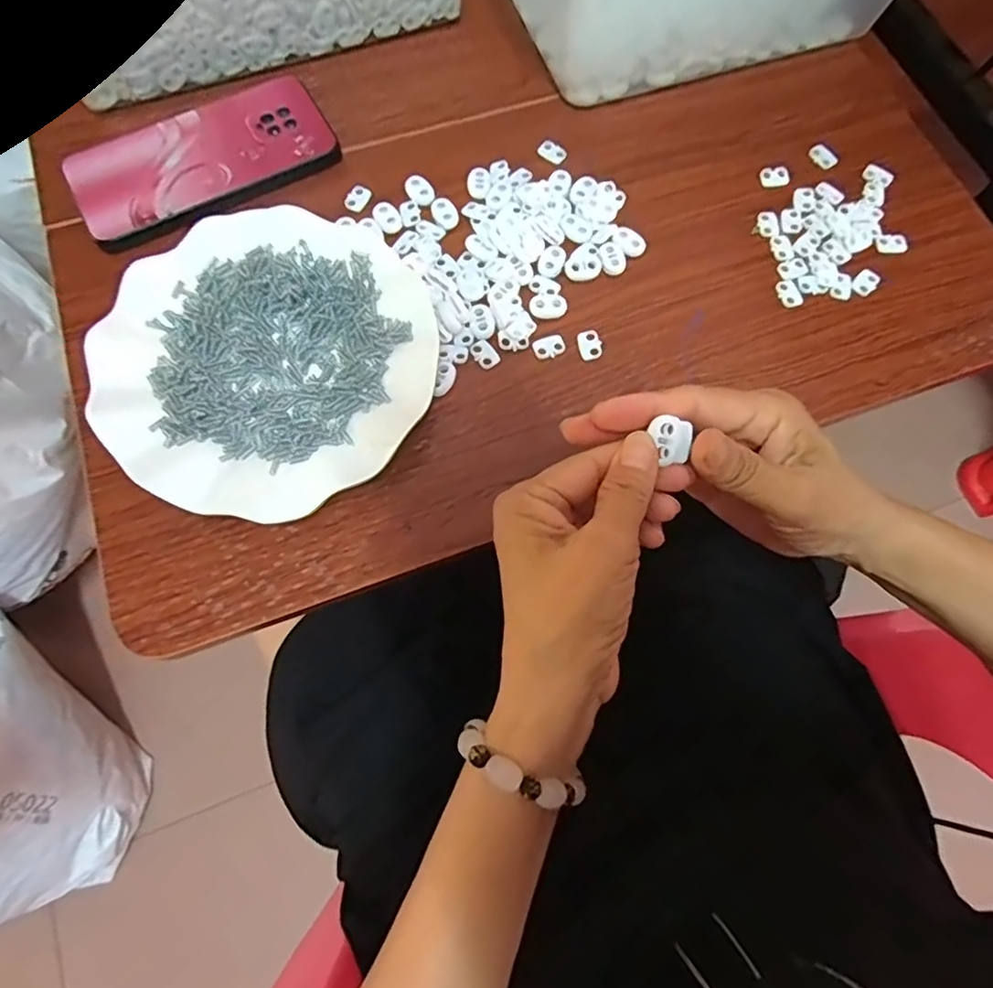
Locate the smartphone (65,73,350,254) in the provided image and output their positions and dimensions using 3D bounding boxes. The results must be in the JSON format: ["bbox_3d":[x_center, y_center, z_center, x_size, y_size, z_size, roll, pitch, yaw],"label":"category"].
[{"bbox_3d":[-0.191,-0.219,0.388,0.163,0.010,0.083,-26,75,-10],"label":"smartphone"}]

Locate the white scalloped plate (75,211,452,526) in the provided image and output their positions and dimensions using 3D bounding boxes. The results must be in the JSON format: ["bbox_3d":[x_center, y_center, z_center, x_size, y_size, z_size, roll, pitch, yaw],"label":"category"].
[{"bbox_3d":[-0.128,-0.076,0.338,0.177,0.021,0.178,1,72,-2],"label":"white scalloped plate"}]

